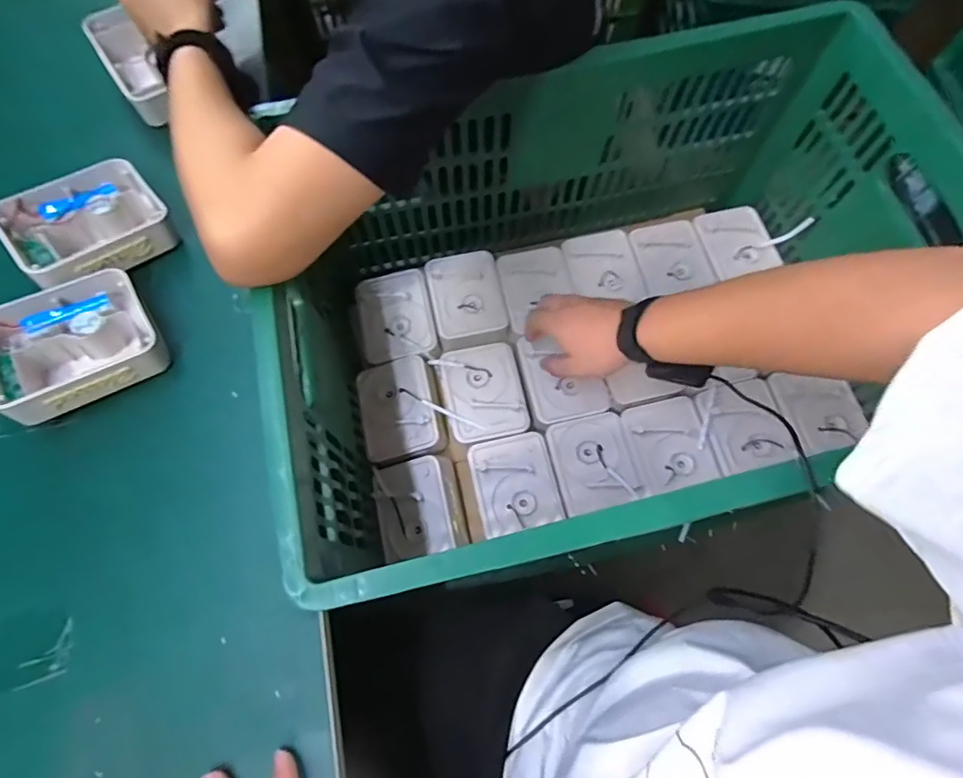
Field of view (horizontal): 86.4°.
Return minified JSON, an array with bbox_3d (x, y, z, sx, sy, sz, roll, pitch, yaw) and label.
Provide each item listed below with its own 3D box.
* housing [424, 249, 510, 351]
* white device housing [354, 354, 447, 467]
[{"bbox_3d":[-0.021,-0.124,0.727,0.100,0.046,0.136,-11,70,-4],"label":"housing"},{"bbox_3d":[-0.104,0.029,0.665,0.101,0.041,0.134,-13,70,-5],"label":"white device housing"}]

